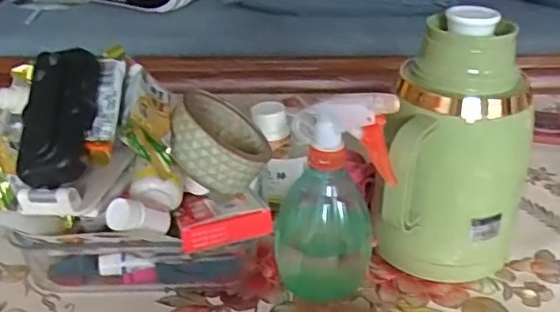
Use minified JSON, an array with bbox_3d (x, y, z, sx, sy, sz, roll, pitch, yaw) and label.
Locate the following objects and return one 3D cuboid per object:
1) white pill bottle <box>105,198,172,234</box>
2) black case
[{"bbox_3d":[-0.105,0.048,0.454,0.050,0.024,0.021,17,17,-38],"label":"white pill bottle"},{"bbox_3d":[-0.166,-0.031,0.440,0.050,0.032,0.107,2,73,4],"label":"black case"}]

